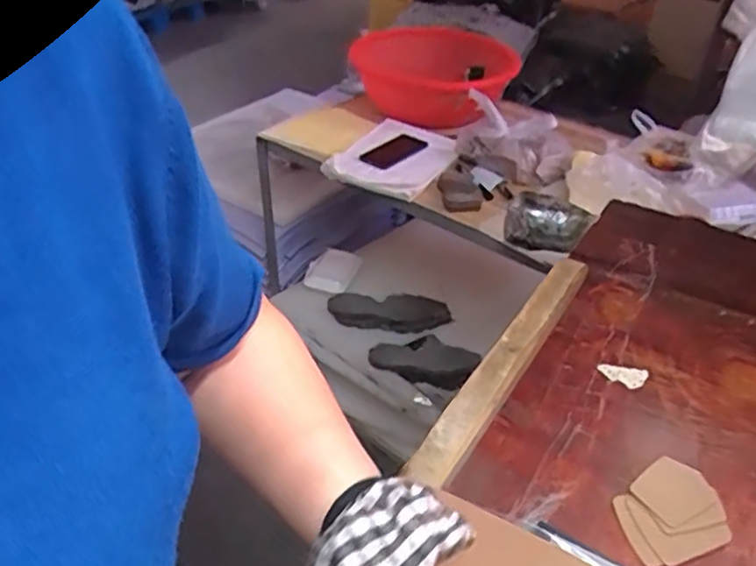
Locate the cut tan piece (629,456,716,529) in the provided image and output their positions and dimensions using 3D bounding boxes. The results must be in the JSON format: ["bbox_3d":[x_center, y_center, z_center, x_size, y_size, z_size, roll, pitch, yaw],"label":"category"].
[{"bbox_3d":[0.232,0.164,0.515,0.060,0.009,0.050,-25,44,-32],"label":"cut tan piece"}]

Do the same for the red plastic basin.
[{"bbox_3d":[0.133,-0.529,1.647,0.392,0.115,0.491,2,36,0],"label":"red plastic basin"}]

